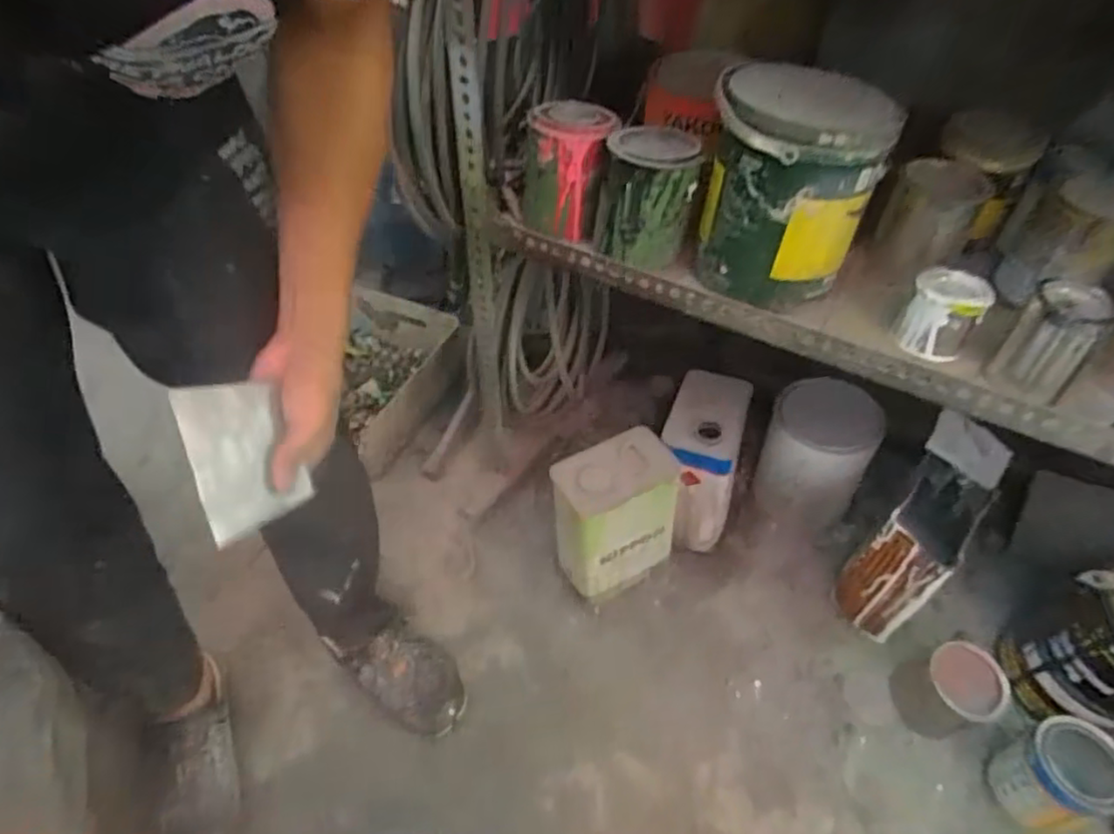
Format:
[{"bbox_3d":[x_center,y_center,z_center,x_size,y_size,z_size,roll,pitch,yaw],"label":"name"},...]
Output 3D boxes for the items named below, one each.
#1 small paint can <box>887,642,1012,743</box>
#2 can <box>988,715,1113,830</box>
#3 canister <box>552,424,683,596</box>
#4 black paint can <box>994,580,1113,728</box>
[{"bbox_3d":[0.527,0.370,0.903,0.096,0.116,0.110,-8,47,-12],"label":"small paint can"},{"bbox_3d":[0.612,0.442,0.819,0.115,0.125,0.107,-6,46,-11],"label":"can"},{"bbox_3d":[0.078,0.147,0.980,0.159,0.218,0.124,-25,52,-26],"label":"canister"},{"bbox_3d":[0.730,0.309,0.880,0.166,0.191,0.160,2,46,-2],"label":"black paint can"}]

